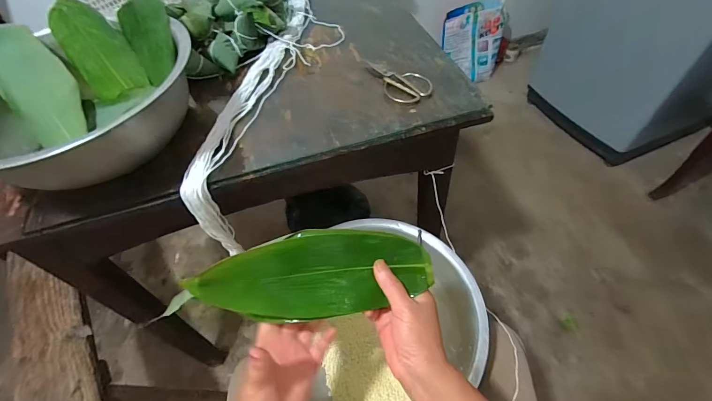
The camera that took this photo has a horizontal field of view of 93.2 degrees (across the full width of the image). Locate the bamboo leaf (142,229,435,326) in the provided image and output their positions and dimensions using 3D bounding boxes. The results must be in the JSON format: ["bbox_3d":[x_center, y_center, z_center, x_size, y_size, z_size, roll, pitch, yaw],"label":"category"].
[{"bbox_3d":[-0.048,0.083,0.372,0.264,0.023,0.093,-4,85,-13],"label":"bamboo leaf"}]

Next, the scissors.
[{"bbox_3d":[0.060,-0.207,0.582,0.143,0.017,0.065,26,60,22],"label":"scissors"}]

